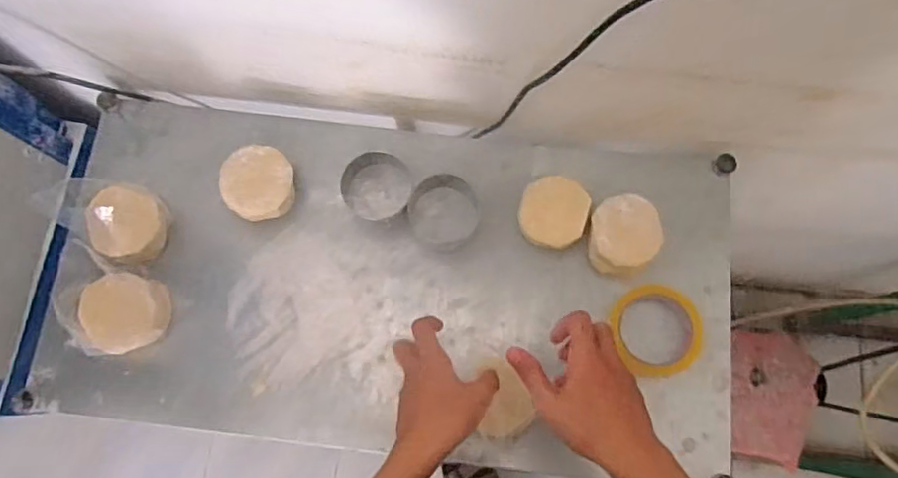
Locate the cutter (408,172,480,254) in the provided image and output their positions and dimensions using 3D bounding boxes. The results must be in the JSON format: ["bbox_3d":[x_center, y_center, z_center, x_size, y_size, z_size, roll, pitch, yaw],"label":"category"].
[{"bbox_3d":[-0.005,-0.033,0.712,0.082,0.042,0.086,0,76,1],"label":"cutter"}]

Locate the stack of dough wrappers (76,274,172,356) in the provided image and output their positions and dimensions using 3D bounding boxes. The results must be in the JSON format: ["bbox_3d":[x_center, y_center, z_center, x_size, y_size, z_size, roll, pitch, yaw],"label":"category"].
[{"bbox_3d":[-0.362,0.084,0.675,0.080,0.063,0.081,-25,77,-5],"label":"stack of dough wrappers"}]

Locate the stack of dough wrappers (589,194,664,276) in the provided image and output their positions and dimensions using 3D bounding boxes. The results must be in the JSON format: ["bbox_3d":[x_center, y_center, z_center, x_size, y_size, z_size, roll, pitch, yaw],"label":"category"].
[{"bbox_3d":[0.201,-0.003,0.699,0.079,0.056,0.090,7,76,2],"label":"stack of dough wrappers"}]

